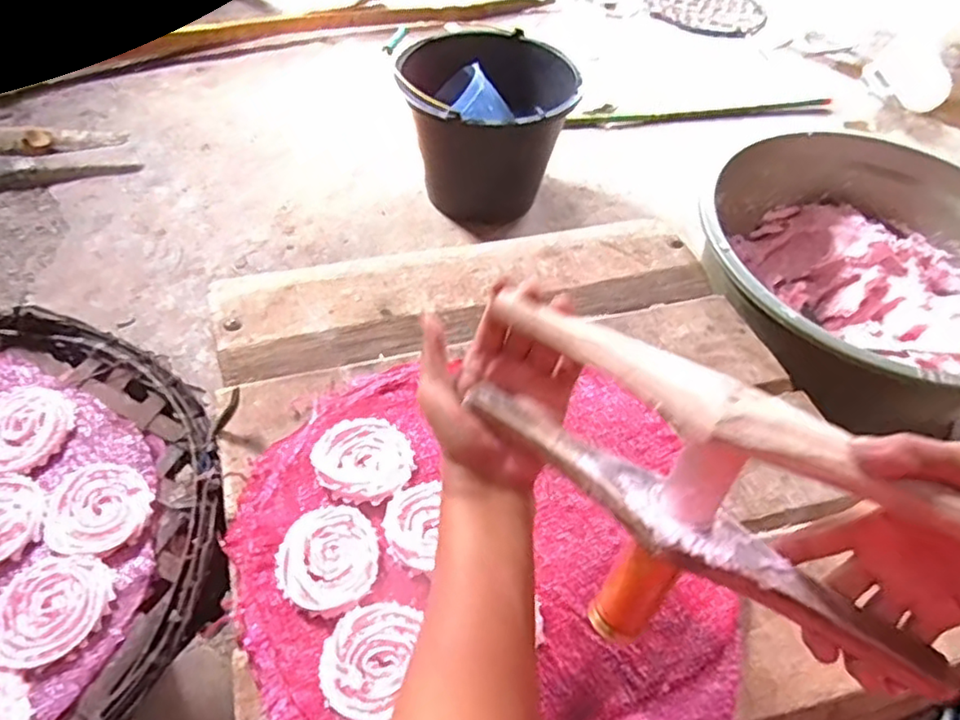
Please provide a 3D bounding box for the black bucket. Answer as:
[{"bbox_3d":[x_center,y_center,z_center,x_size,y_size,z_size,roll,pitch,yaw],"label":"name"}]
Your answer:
[{"bbox_3d":[0.016,-0.425,1.212,0.309,0.245,0.301,2,51,-2],"label":"black bucket"}]

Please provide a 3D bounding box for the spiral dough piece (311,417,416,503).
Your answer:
[{"bbox_3d":[-0.093,0.077,0.515,0.076,0.010,0.075,2,51,-2],"label":"spiral dough piece"}]

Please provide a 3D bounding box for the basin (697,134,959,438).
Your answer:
[{"bbox_3d":[0.455,-0.078,0.774,0.387,0.175,0.400,2,51,-2],"label":"basin"}]

